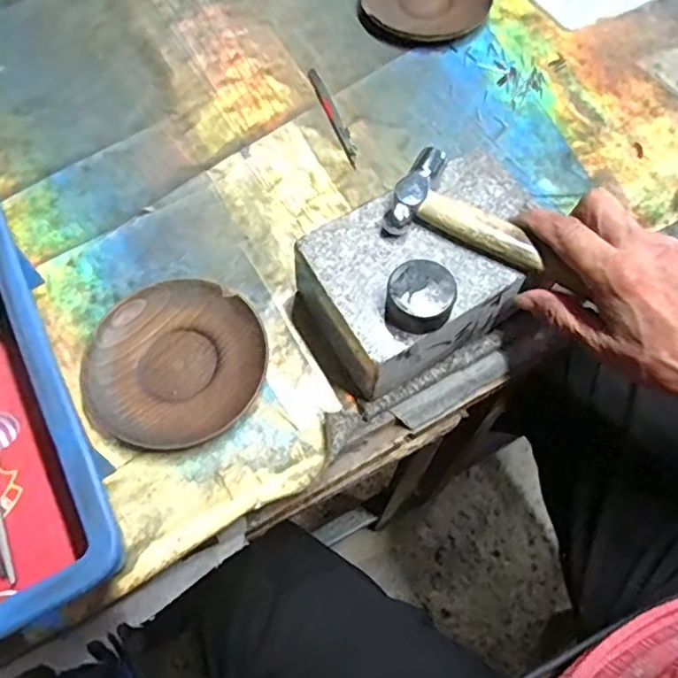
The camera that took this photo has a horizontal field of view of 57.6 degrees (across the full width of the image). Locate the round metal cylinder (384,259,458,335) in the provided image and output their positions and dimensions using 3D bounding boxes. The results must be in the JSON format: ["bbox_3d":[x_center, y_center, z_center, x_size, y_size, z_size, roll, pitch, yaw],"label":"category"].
[{"bbox_3d":[0.046,-0.023,0.348,0.037,0.021,0.037,1,64,-1],"label":"round metal cylinder"}]

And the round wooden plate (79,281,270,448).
[{"bbox_3d":[-0.107,0.015,0.404,0.108,0.017,0.112,0,65,-1],"label":"round wooden plate"}]

